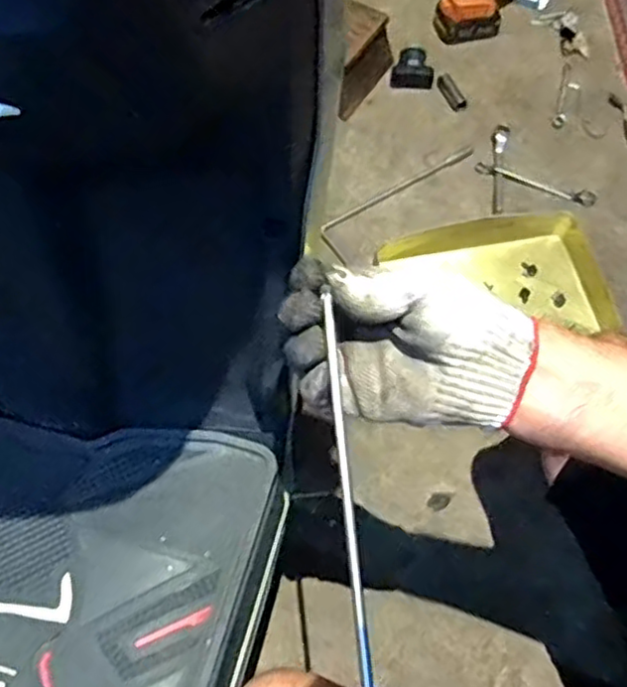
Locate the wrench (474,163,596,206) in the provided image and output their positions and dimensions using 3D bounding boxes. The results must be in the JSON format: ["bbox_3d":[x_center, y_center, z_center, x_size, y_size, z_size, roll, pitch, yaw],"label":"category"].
[{"bbox_3d":[0.354,-0.256,1.087,0.191,0.009,0.028,17,63,11],"label":"wrench"}]

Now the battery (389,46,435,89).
[{"bbox_3d":[0.177,-0.489,1.203,0.075,0.040,0.076,5,61,5],"label":"battery"}]

